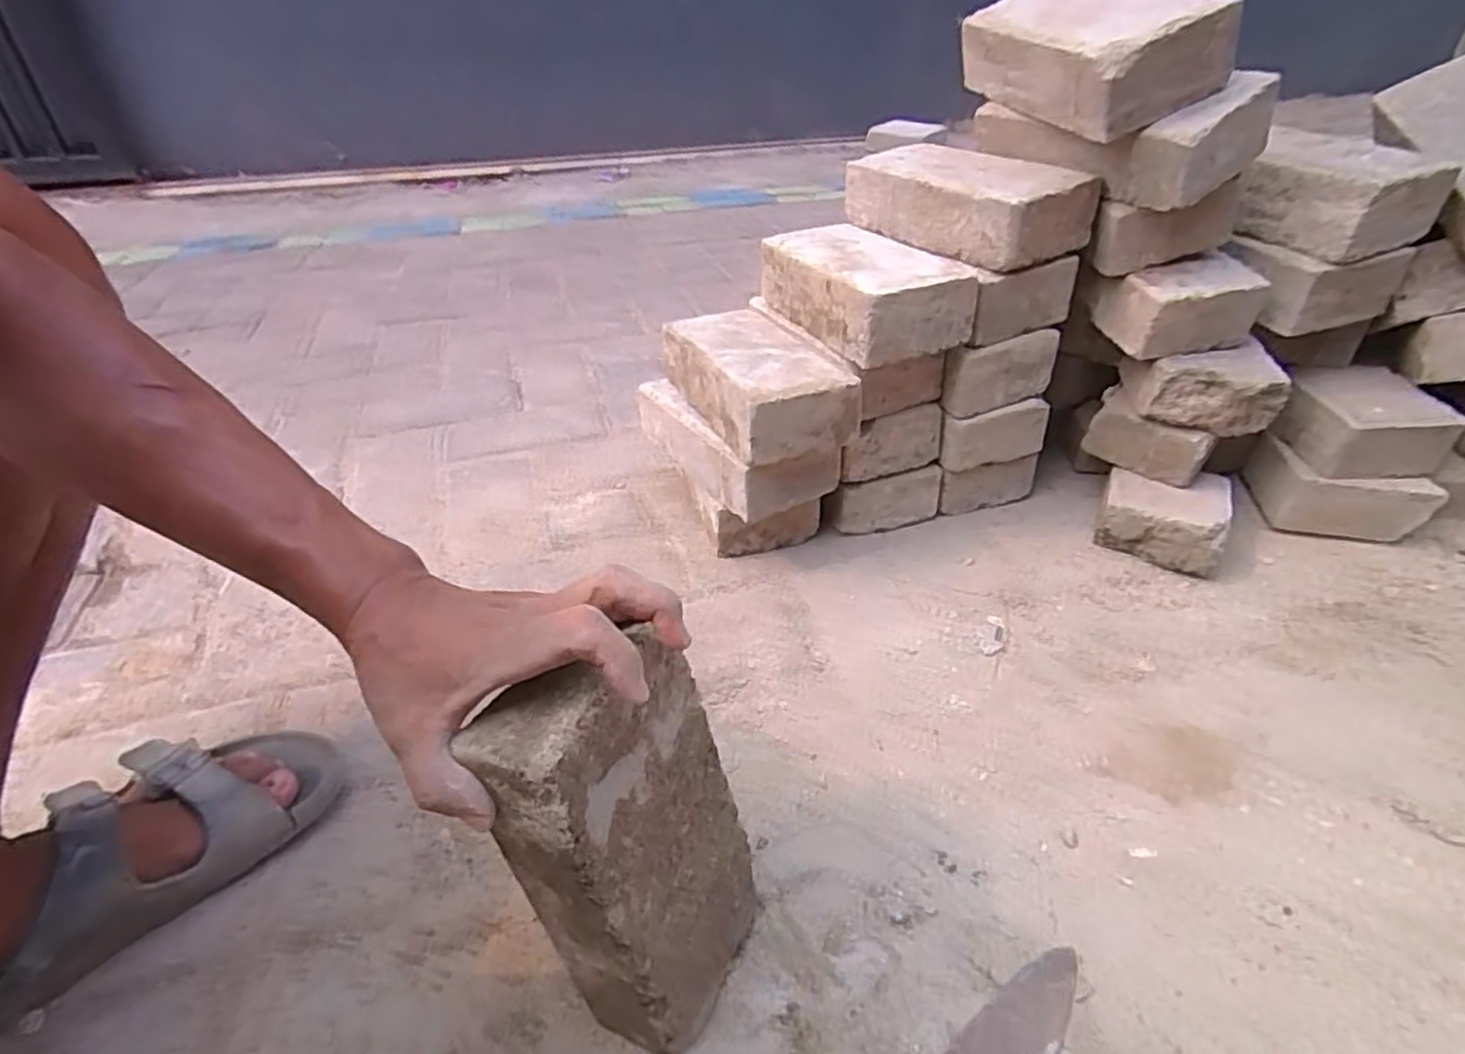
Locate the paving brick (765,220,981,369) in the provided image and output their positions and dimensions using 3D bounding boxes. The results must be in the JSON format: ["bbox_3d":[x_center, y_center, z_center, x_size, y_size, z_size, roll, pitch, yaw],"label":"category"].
[{"bbox_3d":[0.118,-0.220,0.656,0.110,0.068,0.202,-15,37,-19],"label":"paving brick"}]

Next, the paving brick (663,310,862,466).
[{"bbox_3d":[0.020,-0.137,0.652,0.109,0.059,0.205,-17,38,-21],"label":"paving brick"}]

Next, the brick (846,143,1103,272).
[{"bbox_3d":[0.213,-0.303,0.658,0.107,0.066,0.214,-18,39,-23],"label":"brick"}]

